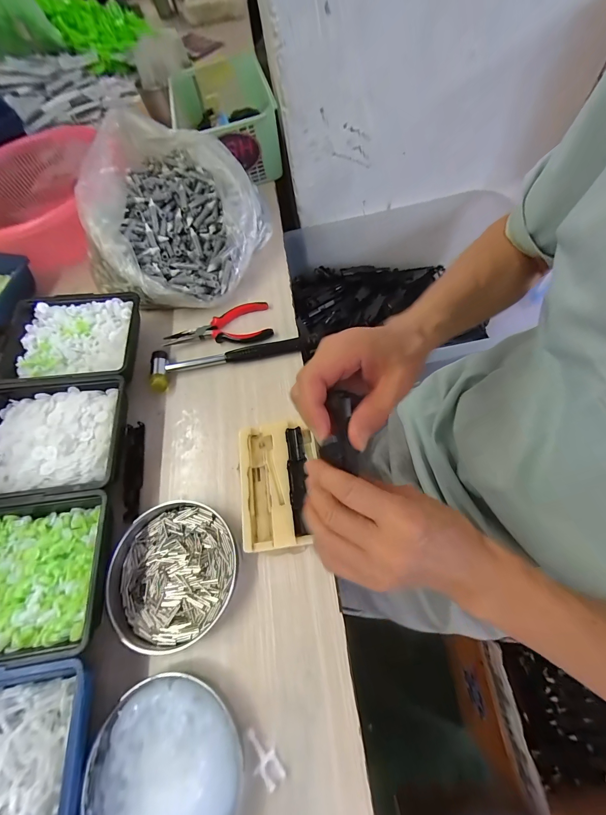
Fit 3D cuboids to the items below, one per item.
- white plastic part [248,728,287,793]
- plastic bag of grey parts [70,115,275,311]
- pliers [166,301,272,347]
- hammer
[{"bbox_3d":[-0.033,0.293,0.268,0.021,0.007,0.040,-38,64,-11],"label":"white plastic part"},{"bbox_3d":[-0.197,-0.292,0.493,0.242,0.145,0.257,7,65,12],"label":"plastic bag of grey parts"},{"bbox_3d":[-0.125,-0.115,0.470,0.155,0.013,0.067,-16,62,0],"label":"pliers"},{"bbox_3d":[-0.101,-0.073,0.443,0.225,0.025,0.054,-11,62,3],"label":"hammer"}]

